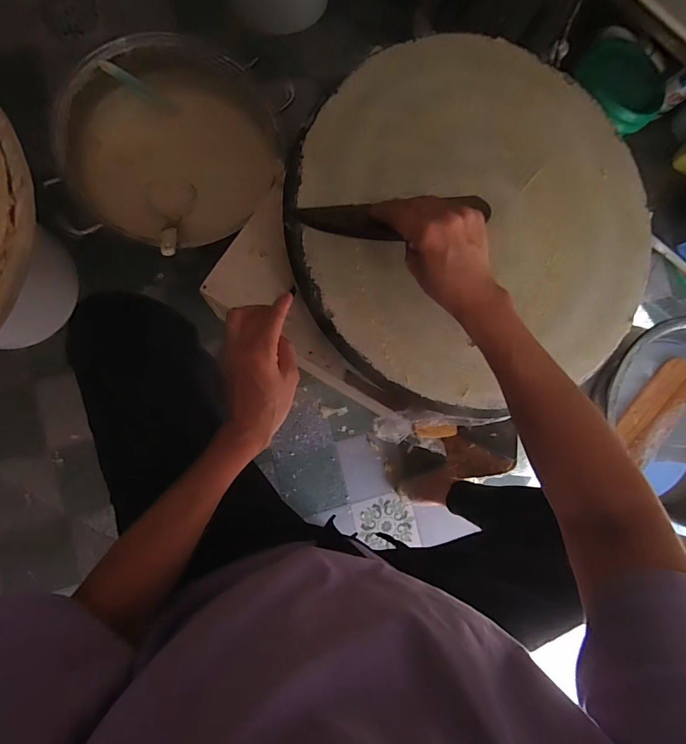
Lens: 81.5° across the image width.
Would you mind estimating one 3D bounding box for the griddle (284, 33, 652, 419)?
[{"bbox_3d":[0.175,-0.185,0.505,0.474,0.052,0.443,1,86,-9],"label":"griddle"}]

